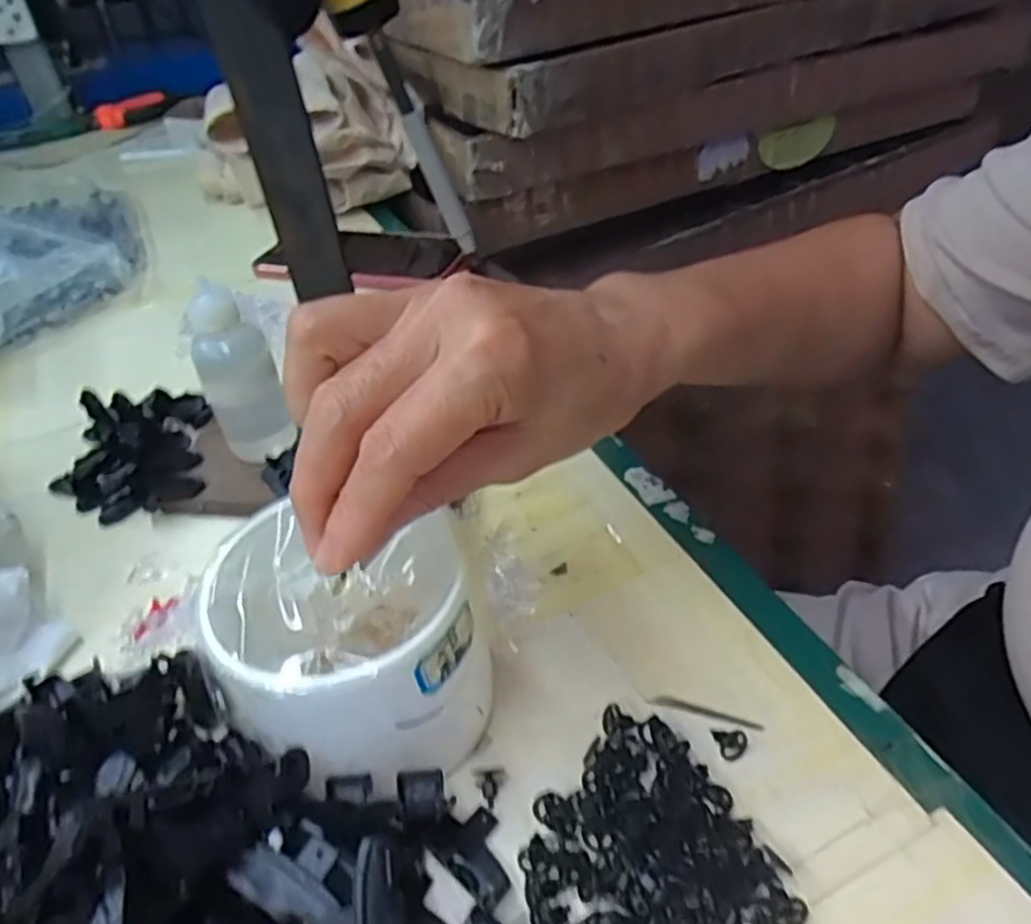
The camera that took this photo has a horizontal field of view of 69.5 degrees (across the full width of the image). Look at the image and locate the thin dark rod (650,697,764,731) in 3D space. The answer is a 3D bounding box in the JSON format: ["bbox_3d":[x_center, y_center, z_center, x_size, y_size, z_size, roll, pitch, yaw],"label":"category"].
[{"bbox_3d":[0.068,0.088,0.263,0.038,0.004,0.005,11,43,19],"label":"thin dark rod"}]

